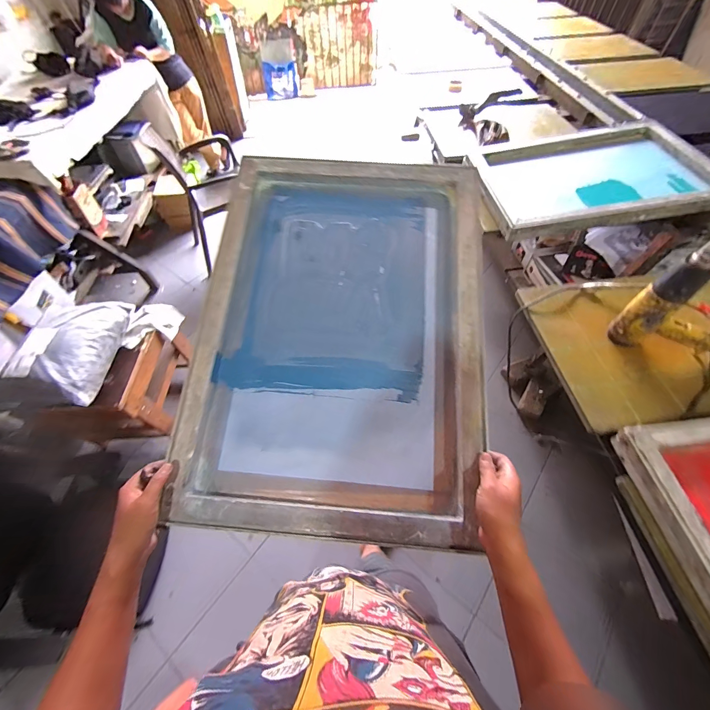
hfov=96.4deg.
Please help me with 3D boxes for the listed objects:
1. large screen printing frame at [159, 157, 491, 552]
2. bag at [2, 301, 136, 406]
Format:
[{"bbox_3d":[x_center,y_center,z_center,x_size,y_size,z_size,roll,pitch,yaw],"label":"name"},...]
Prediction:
[{"bbox_3d":[-0.020,-0.056,0.545,0.466,0.044,0.650,4,74,1],"label":"large screen printing frame"},{"bbox_3d":[-1.047,-0.035,1.185,0.220,0.148,0.455,-6,56,-1],"label":"bag"}]

